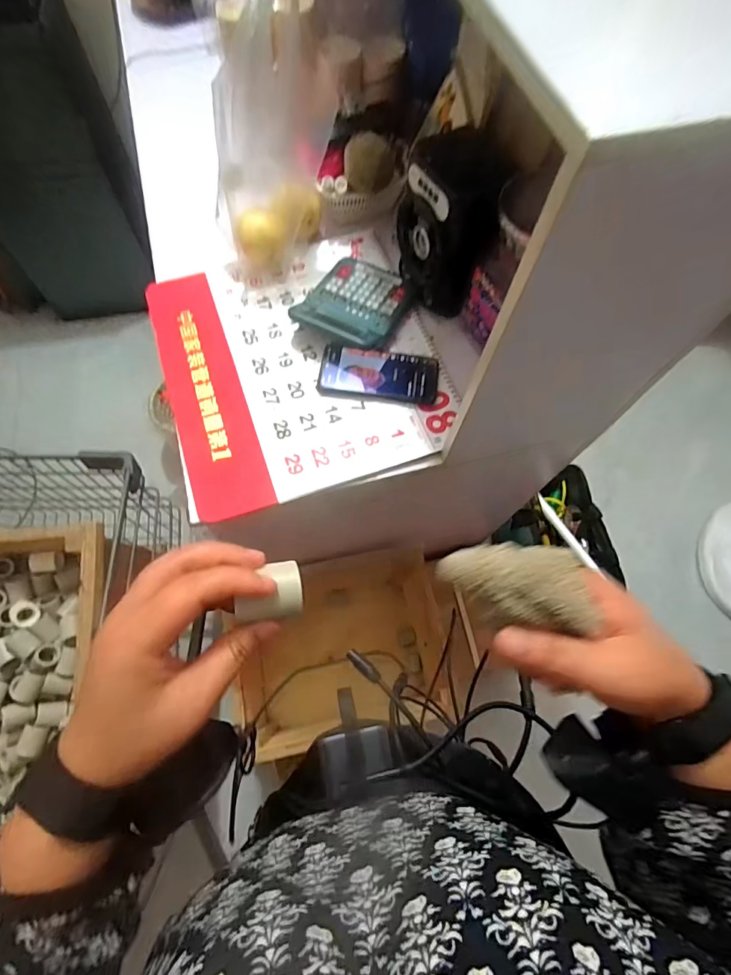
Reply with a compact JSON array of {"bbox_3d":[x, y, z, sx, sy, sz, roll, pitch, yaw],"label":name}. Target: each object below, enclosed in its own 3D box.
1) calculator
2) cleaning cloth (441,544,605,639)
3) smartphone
[{"bbox_3d":[-0.015,-0.279,0.668,0.142,0.041,0.180,21,69,6],"label":"calculator"},{"bbox_3d":[0.074,0.046,0.217,0.076,0.014,0.041,4,68,-1],"label":"cleaning cloth"},{"bbox_3d":[0.020,-0.164,0.639,0.167,0.016,0.080,6,68,0],"label":"smartphone"}]

